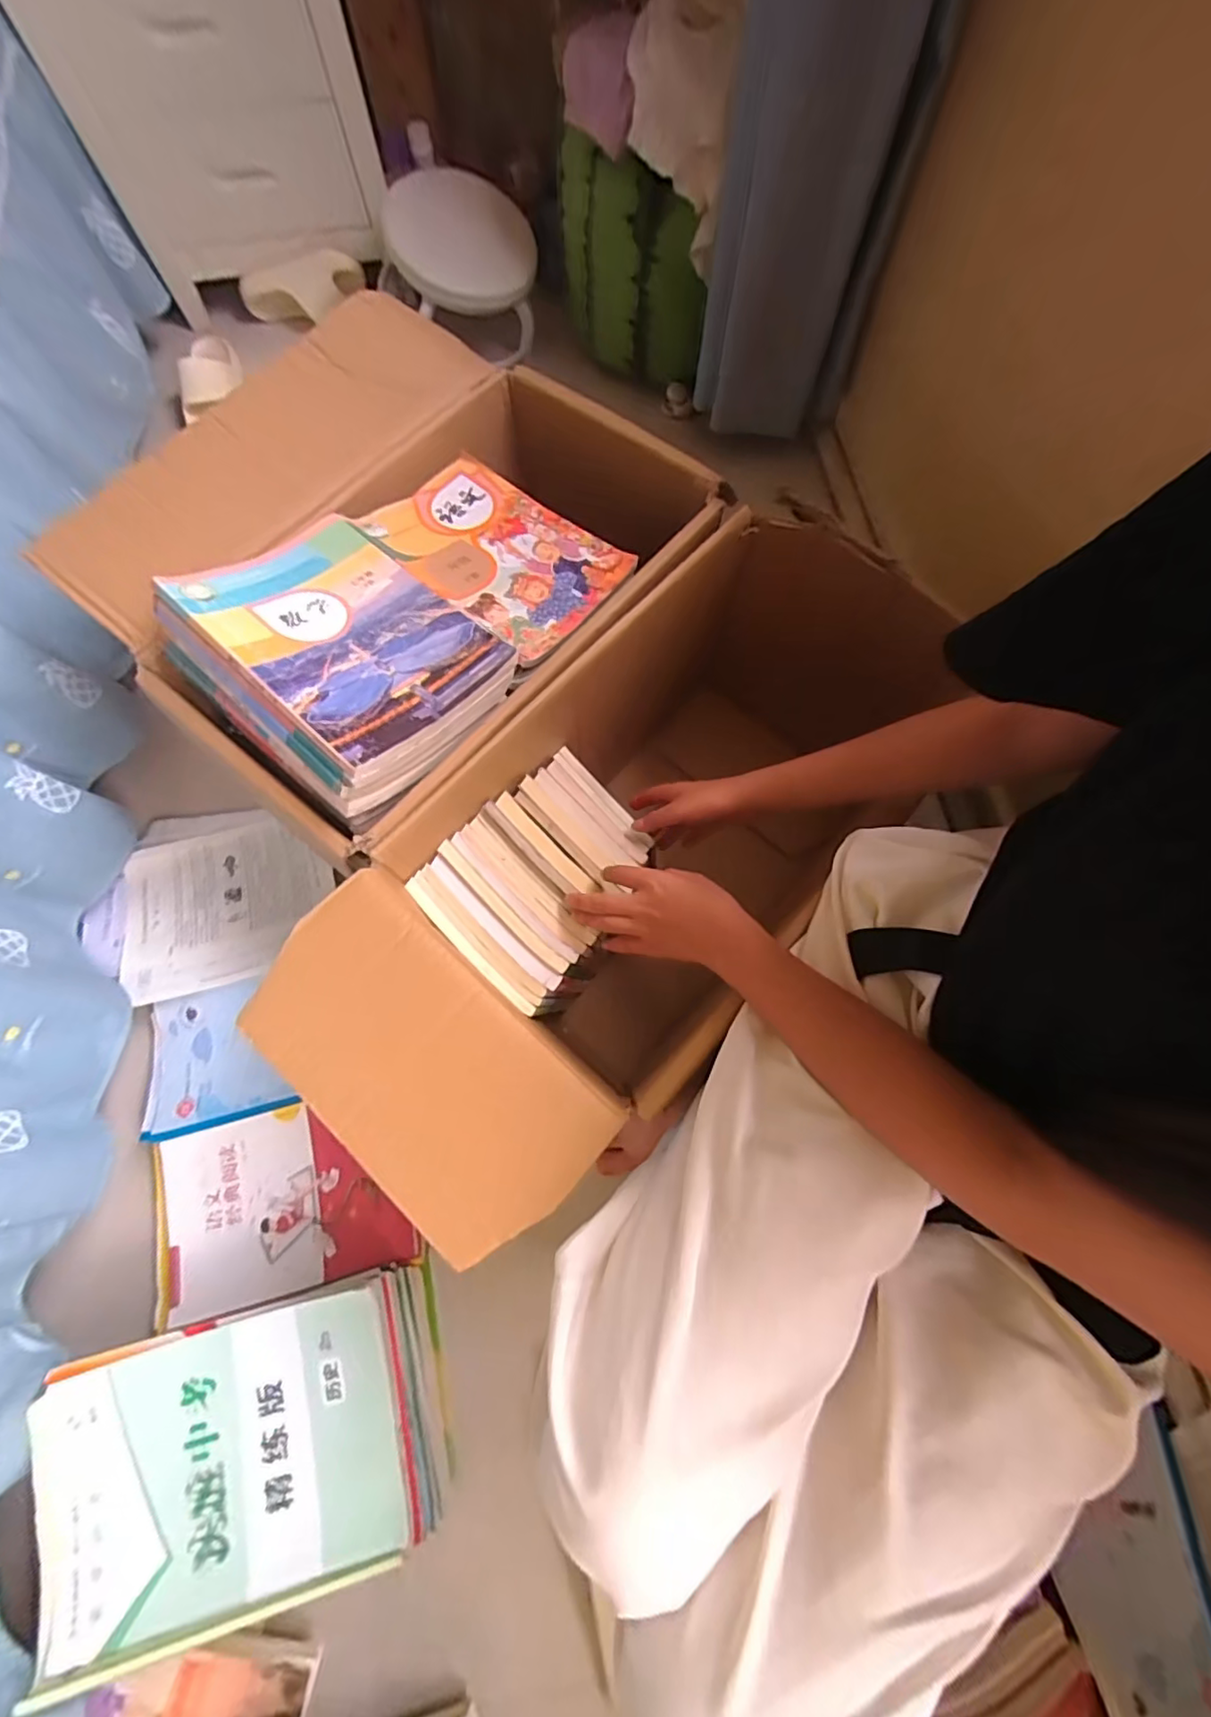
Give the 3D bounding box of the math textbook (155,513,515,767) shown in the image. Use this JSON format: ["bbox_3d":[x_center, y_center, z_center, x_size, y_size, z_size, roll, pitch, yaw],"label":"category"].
[{"bbox_3d":[-0.238,-0.214,0.536,0.262,0.015,0.187,40,61,12],"label":"math textbook"}]

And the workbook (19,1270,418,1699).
[{"bbox_3d":[-0.329,0.520,0.502,0.293,0.019,0.201,-15,73,-4],"label":"workbook"}]

